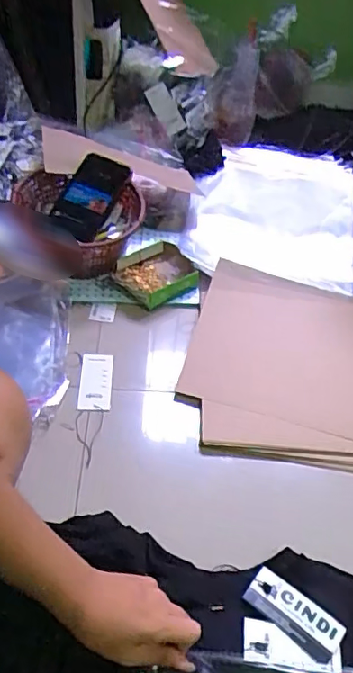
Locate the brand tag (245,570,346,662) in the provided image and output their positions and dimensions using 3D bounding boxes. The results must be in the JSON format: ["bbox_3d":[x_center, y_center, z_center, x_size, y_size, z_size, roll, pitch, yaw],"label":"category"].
[{"bbox_3d":[0.109,0.256,0.480,0.089,0.005,0.039,33,53,21],"label":"brand tag"}]

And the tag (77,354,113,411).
[{"bbox_3d":[-0.104,0.059,0.671,0.041,0.004,0.088,4,47,-7],"label":"tag"}]

